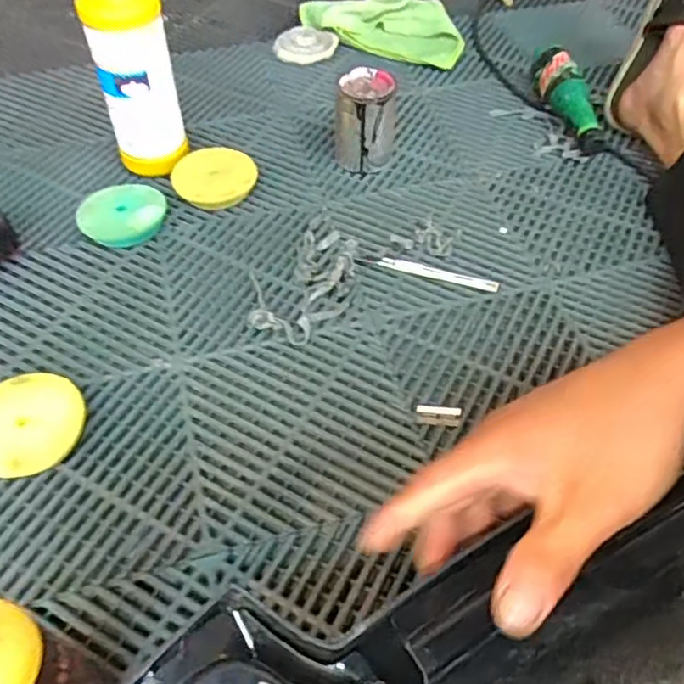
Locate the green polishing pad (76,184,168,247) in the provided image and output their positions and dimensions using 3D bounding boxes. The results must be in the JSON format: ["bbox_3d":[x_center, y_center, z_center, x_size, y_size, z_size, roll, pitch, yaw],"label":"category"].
[{"bbox_3d":[-0.249,-0.144,0.727,0.096,0.029,0.086,-21,55,-16],"label":"green polishing pad"}]

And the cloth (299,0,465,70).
[{"bbox_3d":[0.065,-0.499,0.997,0.253,0.036,0.140,14,53,10],"label":"cloth"}]

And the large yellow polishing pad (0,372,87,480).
[{"bbox_3d":[-0.278,0.075,0.563,0.089,0.032,0.099,28,57,19],"label":"large yellow polishing pad"}]

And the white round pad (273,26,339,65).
[{"bbox_3d":[-0.055,-0.453,0.975,0.095,0.023,0.081,3,52,2],"label":"white round pad"}]

